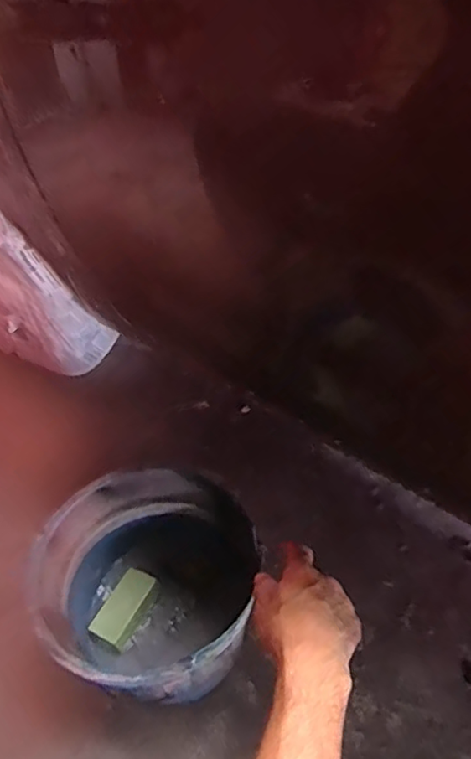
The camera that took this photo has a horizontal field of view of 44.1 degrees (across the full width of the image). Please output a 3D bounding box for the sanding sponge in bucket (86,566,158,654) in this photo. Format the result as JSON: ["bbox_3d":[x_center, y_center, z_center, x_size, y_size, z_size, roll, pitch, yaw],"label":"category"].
[{"bbox_3d":[-0.144,0.300,0.764,0.053,0.021,0.094,23,58,22],"label":"sanding sponge in bucket"}]

